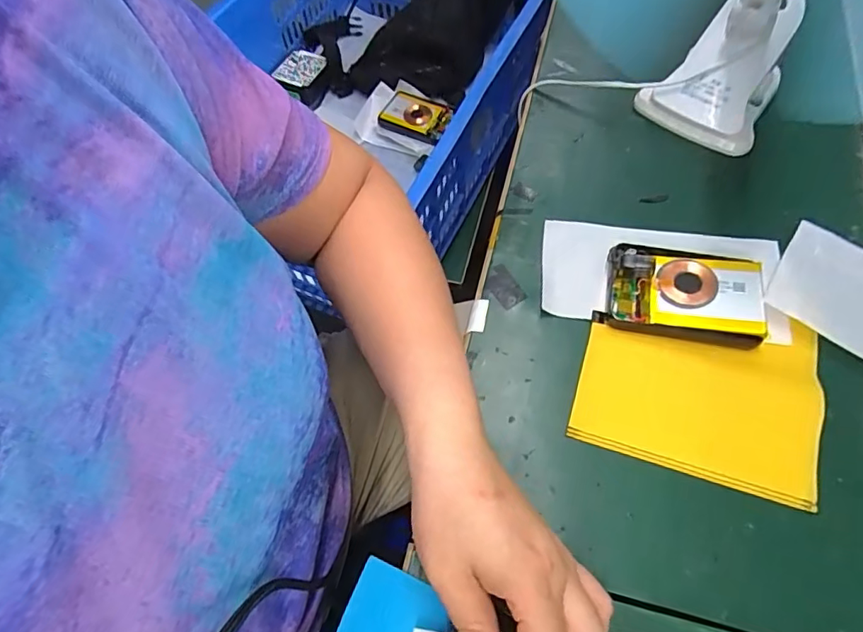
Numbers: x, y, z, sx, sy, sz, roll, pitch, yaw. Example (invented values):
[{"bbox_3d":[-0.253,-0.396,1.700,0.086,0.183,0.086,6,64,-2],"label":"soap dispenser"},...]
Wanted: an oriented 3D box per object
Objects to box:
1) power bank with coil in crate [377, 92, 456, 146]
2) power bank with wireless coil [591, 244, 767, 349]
[{"bbox_3d":[-0.023,-0.293,0.763,0.096,0.018,0.072,17,64,13],"label":"power bank with coil in crate"},{"bbox_3d":[0.185,-0.017,0.385,0.107,0.018,0.068,10,62,10],"label":"power bank with wireless coil"}]

